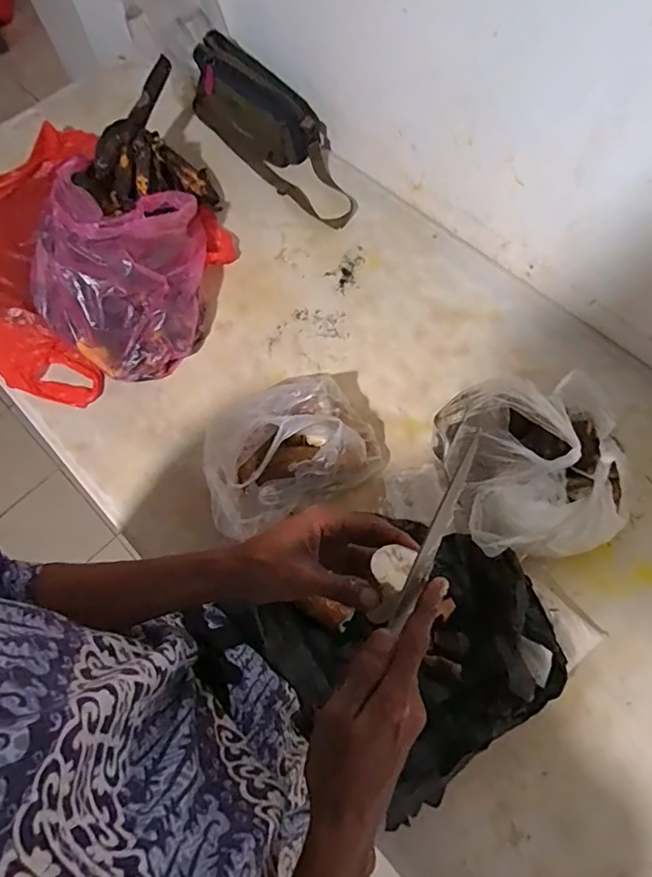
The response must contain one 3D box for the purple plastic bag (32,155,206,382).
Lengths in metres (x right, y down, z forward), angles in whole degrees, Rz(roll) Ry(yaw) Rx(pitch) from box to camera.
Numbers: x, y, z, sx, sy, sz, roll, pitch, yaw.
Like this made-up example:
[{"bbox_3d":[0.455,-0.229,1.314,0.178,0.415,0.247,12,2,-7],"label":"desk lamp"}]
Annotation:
[{"bbox_3d":[-0.345,-0.272,0.823,0.268,0.220,0.306,-4,67,0],"label":"purple plastic bag"}]

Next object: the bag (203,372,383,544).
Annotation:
[{"bbox_3d":[-0.053,0.017,0.720,0.240,0.127,0.150,-29,69,-10],"label":"bag"}]

